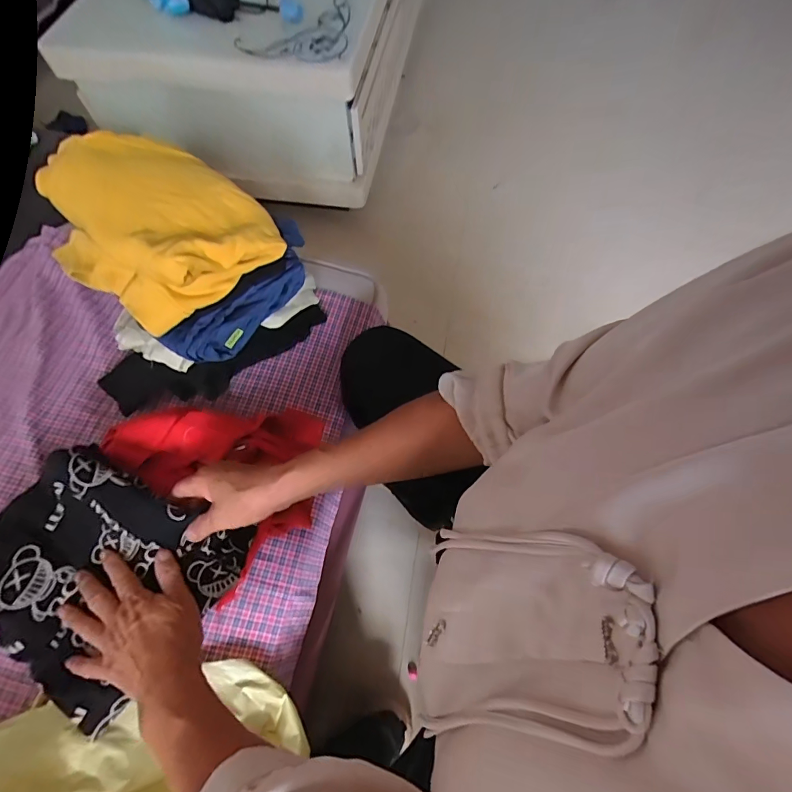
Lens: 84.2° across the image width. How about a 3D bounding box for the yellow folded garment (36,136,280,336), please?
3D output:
[{"bbox_3d":[-0.245,-0.180,0.450,0.188,0.082,0.197,-38,69,-16],"label":"yellow folded garment"}]

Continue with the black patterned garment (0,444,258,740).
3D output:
[{"bbox_3d":[-0.294,0.175,0.422,0.226,0.066,0.201,22,67,12],"label":"black patterned garment"}]

